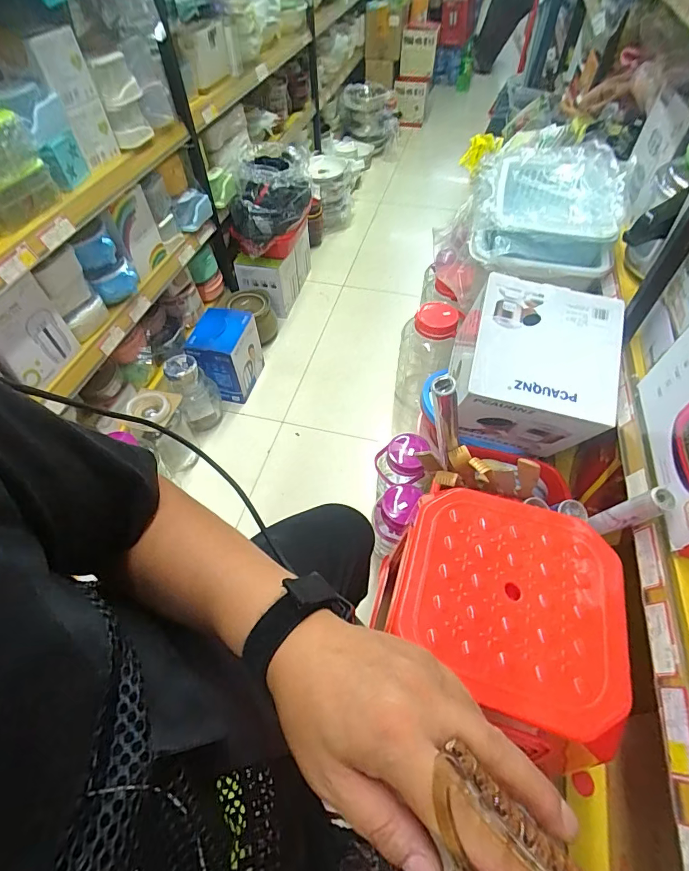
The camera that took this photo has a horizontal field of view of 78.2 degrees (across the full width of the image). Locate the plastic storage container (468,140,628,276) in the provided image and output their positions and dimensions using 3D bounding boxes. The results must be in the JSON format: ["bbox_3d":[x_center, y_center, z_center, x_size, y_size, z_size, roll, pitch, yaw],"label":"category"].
[{"bbox_3d":[0.503,-0.578,1.070,0.320,0.124,0.454,10,55,9],"label":"plastic storage container"}]

